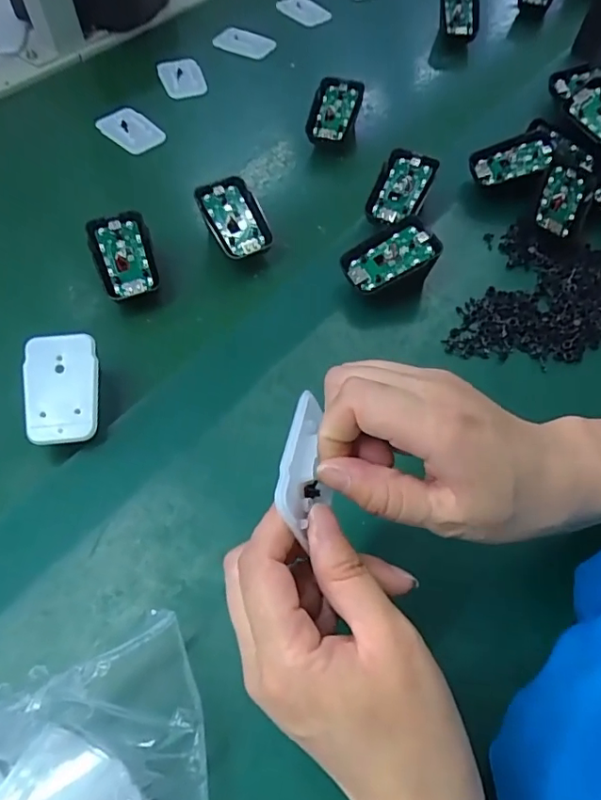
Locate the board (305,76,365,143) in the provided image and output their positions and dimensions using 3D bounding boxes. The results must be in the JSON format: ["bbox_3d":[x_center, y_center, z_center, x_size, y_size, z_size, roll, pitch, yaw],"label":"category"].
[{"bbox_3d":[0.031,-0.275,0.501,0.044,0.010,0.068,14,81,6],"label":"board"}]

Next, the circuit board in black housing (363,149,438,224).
[{"bbox_3d":[0.082,-0.172,0.431,0.041,0.015,0.070,22,79,10],"label":"circuit board in black housing"}]

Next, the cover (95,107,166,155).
[{"bbox_3d":[-0.166,-0.266,0.522,0.060,0.011,0.041,41,69,11],"label":"cover"}]

